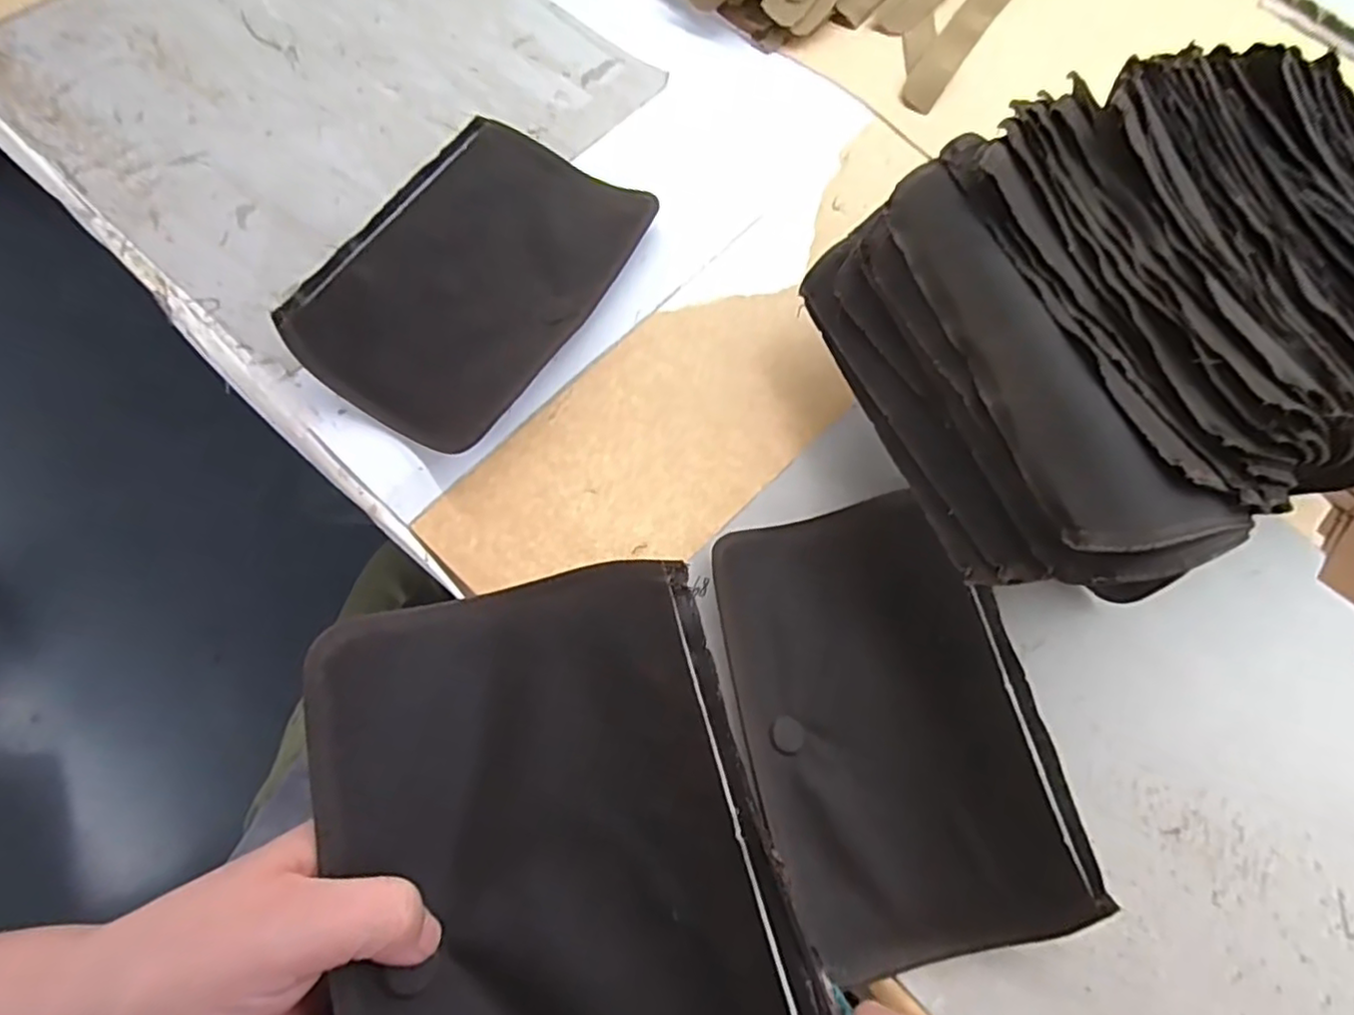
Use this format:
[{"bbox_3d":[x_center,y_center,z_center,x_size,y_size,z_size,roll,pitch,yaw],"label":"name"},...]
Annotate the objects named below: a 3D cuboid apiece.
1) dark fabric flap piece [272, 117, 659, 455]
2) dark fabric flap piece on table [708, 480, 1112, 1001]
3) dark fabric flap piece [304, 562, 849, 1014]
[{"bbox_3d":[-0.121,-0.146,0.411,0.141,0.038,0.224,26,72,7],"label":"dark fabric flap piece"},{"bbox_3d":[0.102,0.105,0.337,0.133,0.049,0.217,-11,71,-6],"label":"dark fabric flap piece on table"},{"bbox_3d":[-0.032,0.131,0.223,0.137,0.052,0.216,-18,72,-8],"label":"dark fabric flap piece"}]

